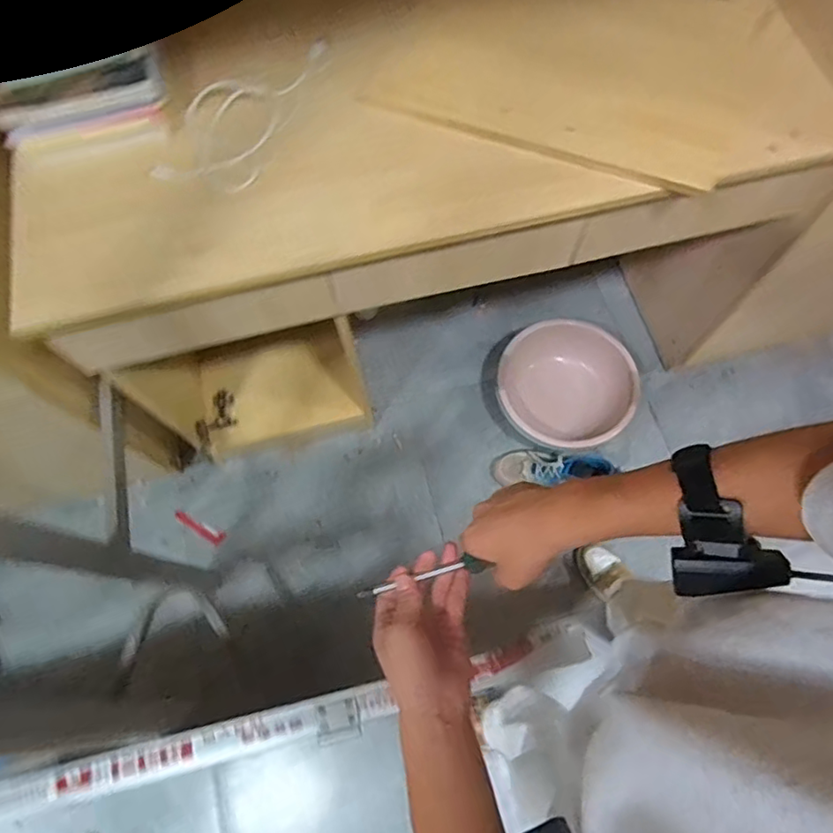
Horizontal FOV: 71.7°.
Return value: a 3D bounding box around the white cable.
[{"bbox_3d":[-0.249,-0.442,0.835,0.129,0.029,0.307,22,71,7],"label":"white cable"}]

